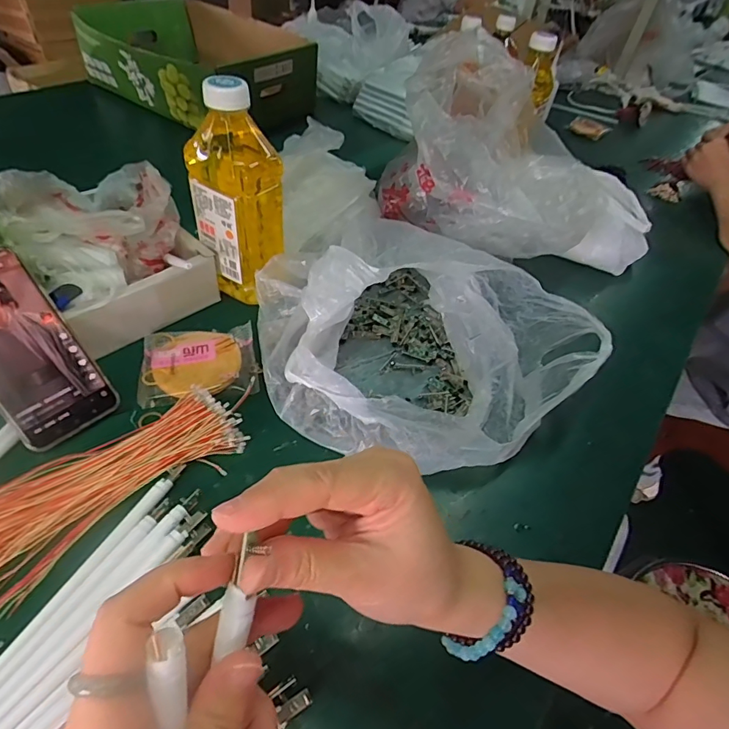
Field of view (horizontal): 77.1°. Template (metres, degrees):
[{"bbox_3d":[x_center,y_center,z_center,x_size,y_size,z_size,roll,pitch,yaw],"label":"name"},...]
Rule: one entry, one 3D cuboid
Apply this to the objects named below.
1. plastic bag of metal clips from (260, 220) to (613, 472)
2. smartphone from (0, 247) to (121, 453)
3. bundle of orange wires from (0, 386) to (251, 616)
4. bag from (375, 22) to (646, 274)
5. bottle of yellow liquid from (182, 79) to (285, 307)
[{"bbox_3d":[0.051,-0.037,0.464,0.302,0.115,0.292,-24,55,-27],"label":"plastic bag of metal clips"},{"bbox_3d":[-0.281,-0.013,0.378,0.075,0.159,0.007,-37,16,-33],"label":"smartphone"},{"bbox_3d":[-0.200,0.088,0.362,0.206,0.017,0.089,-28,57,-30],"label":"bundle of orange wires"},{"bbox_3d":[0.198,-0.248,0.587,0.358,0.202,0.222,26,49,15],"label":"bag"},{"bbox_3d":[-0.133,-0.170,0.472,0.084,0.204,0.060,24,49,13],"label":"bottle of yellow liquid"}]

